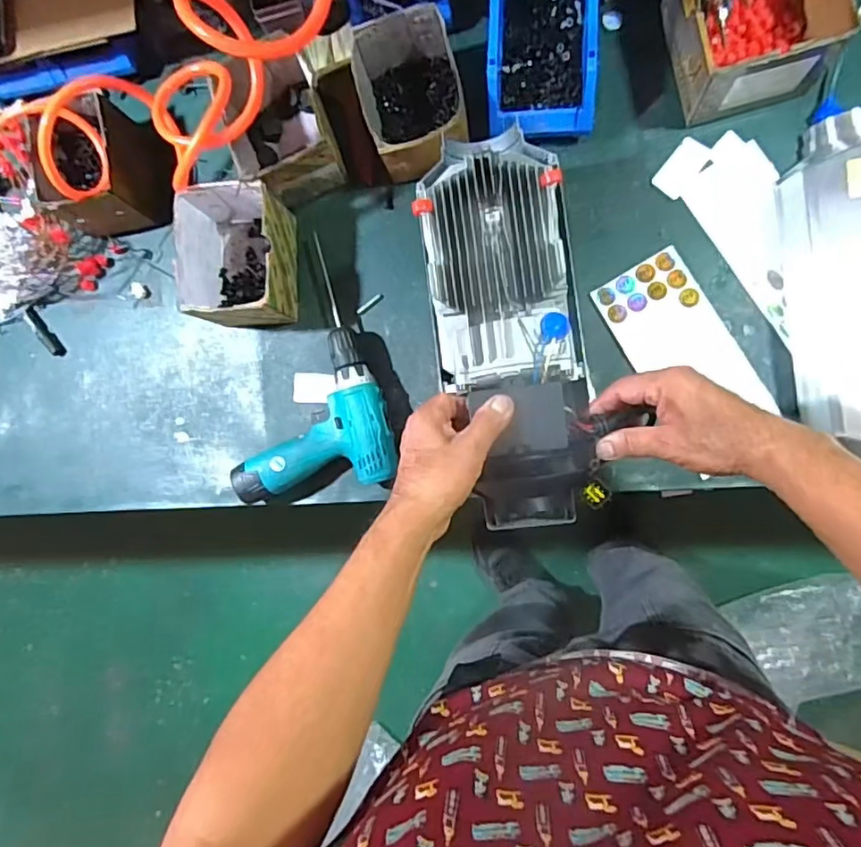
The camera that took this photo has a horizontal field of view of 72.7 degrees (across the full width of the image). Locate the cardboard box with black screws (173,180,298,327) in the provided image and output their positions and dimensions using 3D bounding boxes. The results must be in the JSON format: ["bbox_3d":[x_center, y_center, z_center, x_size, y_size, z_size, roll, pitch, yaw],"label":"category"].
[{"bbox_3d":[-0.226,-0.195,0.699,0.112,0.104,0.150,0,88,10],"label":"cardboard box with black screws"}]

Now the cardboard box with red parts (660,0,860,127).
[{"bbox_3d":[0.327,-0.417,0.599,0.132,0.095,0.151,-13,86,9],"label":"cardboard box with red parts"}]

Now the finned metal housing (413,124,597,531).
[{"bbox_3d":[0.074,-0.073,0.526,0.127,0.078,0.350,-9,96,9],"label":"finned metal housing"}]

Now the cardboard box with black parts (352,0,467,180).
[{"bbox_3d":[-0.019,-0.367,0.666,0.109,0.080,0.151,-16,86,9],"label":"cardboard box with black parts"}]

